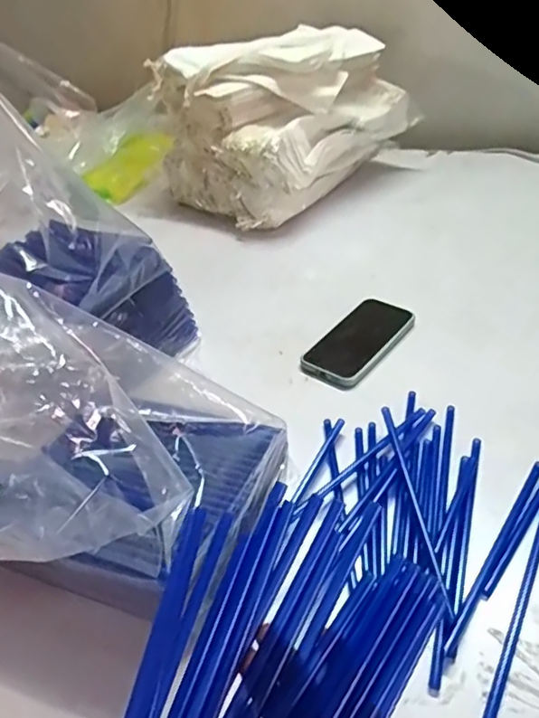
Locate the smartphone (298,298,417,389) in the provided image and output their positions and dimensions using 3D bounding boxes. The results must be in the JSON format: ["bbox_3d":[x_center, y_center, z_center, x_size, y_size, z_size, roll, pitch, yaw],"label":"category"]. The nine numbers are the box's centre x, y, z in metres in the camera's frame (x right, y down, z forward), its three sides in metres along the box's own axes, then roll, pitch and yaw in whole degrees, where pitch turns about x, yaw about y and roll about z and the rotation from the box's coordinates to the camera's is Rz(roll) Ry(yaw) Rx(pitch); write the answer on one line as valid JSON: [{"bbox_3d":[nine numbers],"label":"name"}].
[{"bbox_3d":[0.113,-0.025,0.704,0.082,0.011,0.161,23,48,30],"label":"smartphone"}]

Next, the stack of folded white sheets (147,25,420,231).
[{"bbox_3d":[0.033,-0.434,1.024,0.391,0.229,0.285,-32,47,-27],"label":"stack of folded white sheets"}]

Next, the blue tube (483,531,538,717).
[{"bbox_3d":[0.200,0.190,0.445,0.008,0.004,0.219,19,46,26],"label":"blue tube"}]

